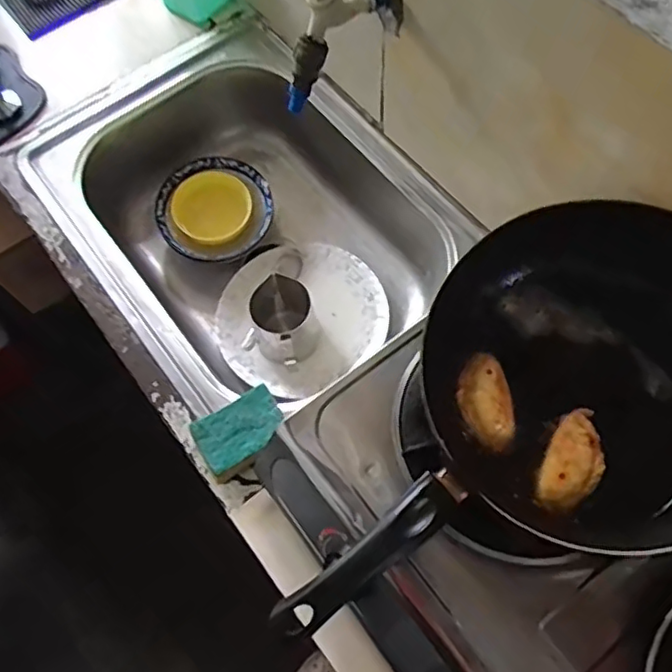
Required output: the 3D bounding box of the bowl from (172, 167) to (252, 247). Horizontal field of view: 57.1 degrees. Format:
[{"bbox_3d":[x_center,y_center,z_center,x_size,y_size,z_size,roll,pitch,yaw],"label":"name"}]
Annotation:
[{"bbox_3d":[-0.190,-0.198,0.933,0.111,0.037,0.119,-1,68,2],"label":"bowl"}]

